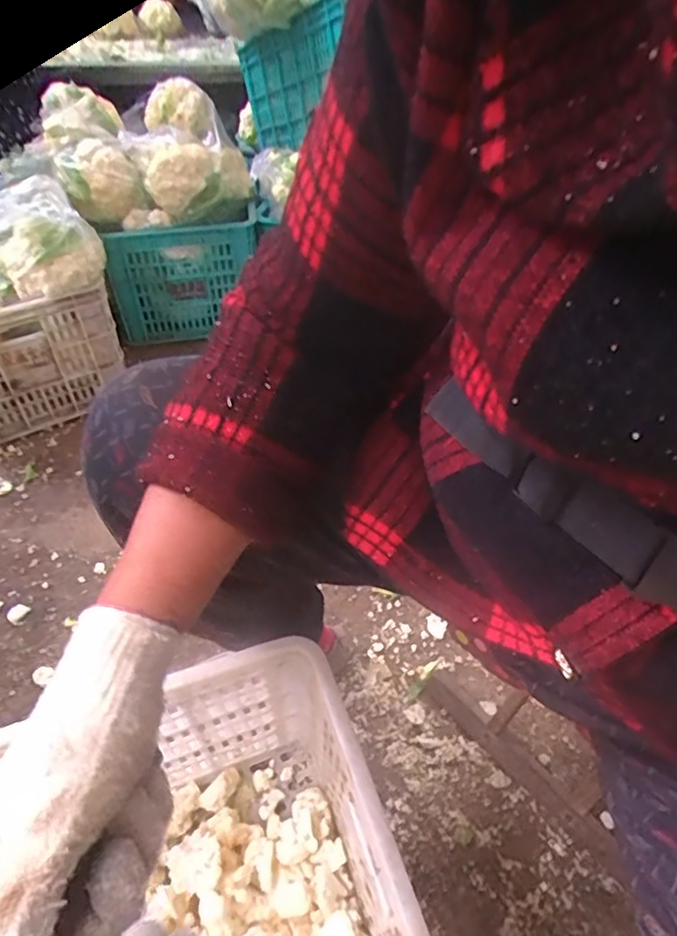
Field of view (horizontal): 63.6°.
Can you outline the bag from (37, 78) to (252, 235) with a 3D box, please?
[{"bbox_3d":[-0.405,-0.673,1.177,0.386,0.235,0.274,-12,48,-14],"label":"bag"}]

